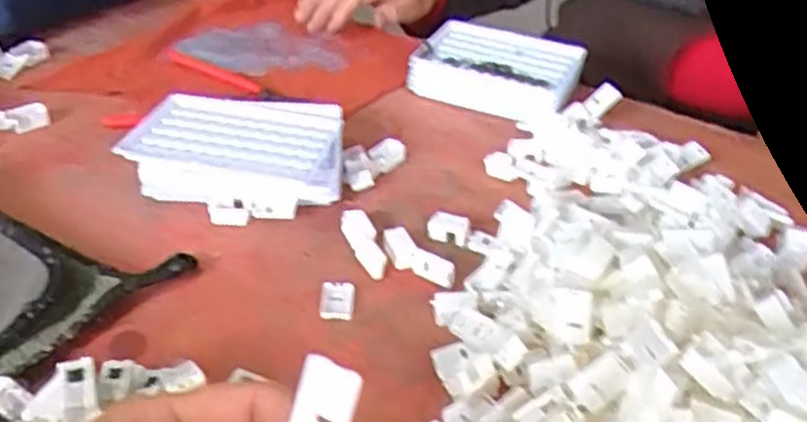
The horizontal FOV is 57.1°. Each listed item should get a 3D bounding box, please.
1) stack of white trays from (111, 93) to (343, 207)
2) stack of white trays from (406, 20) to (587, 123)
[{"bbox_3d":[-0.112,-0.046,0.524,0.141,0.036,0.117,8,36,4],"label":"stack of white trays"},{"bbox_3d":[0.081,-0.124,0.653,0.136,0.036,0.112,17,38,16],"label":"stack of white trays"}]

